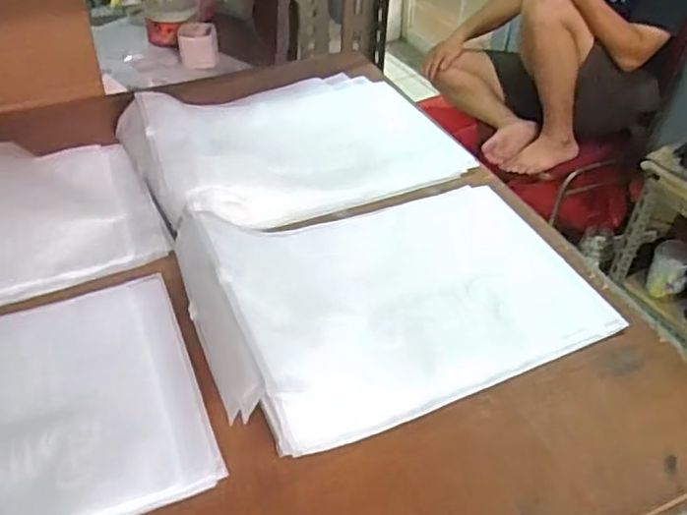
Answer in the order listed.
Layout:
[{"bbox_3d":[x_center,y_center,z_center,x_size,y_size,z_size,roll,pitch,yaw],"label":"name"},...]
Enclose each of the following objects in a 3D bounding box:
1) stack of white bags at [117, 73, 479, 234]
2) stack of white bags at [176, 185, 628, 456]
[{"bbox_3d":[-0.047,-0.117,0.634,0.276,0.033,0.218,-20,45,-22],"label":"stack of white bags"},{"bbox_3d":[0.035,0.014,0.474,0.268,0.046,0.187,-16,44,-18],"label":"stack of white bags"}]

